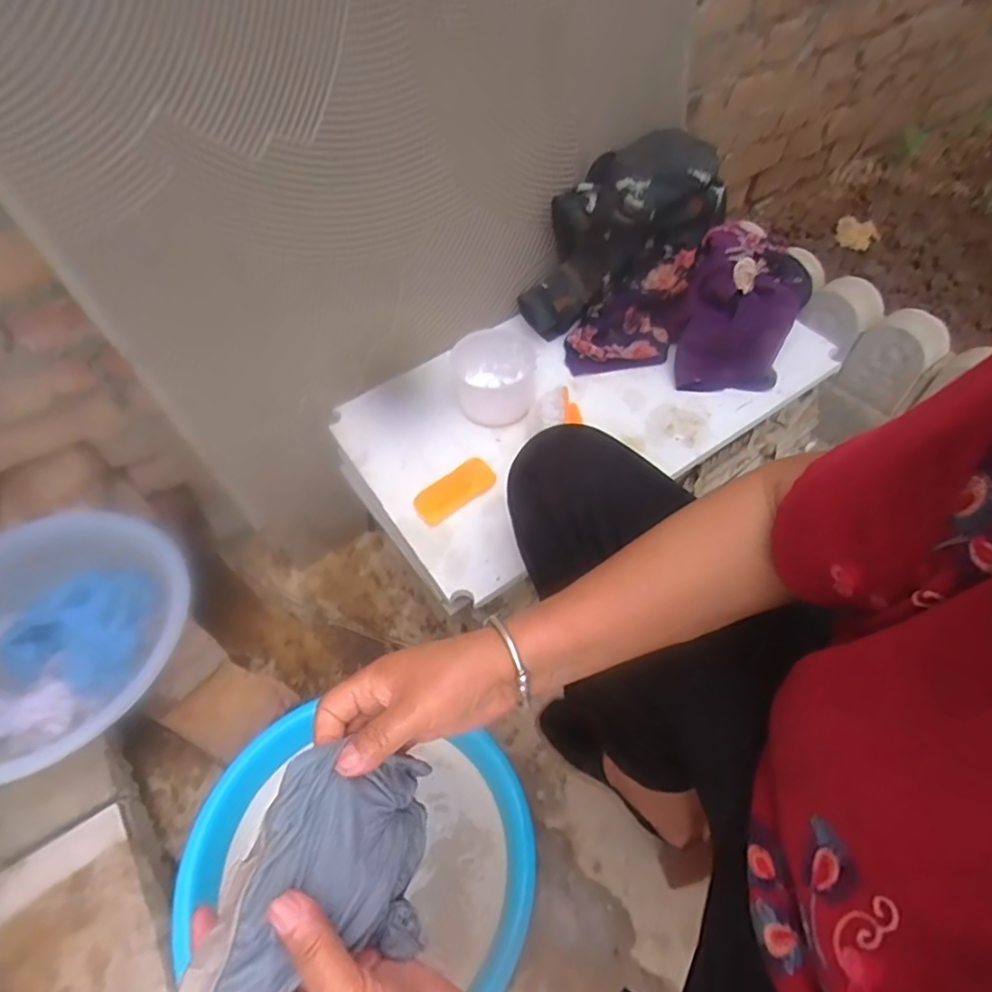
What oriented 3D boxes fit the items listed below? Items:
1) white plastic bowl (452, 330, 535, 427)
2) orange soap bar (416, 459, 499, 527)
[{"bbox_3d":[-0.004,-0.151,0.769,0.111,0.069,0.112,2,53,2],"label":"white plastic bowl"},{"bbox_3d":[-0.047,-0.006,0.704,0.100,0.024,0.038,-33,60,-22],"label":"orange soap bar"}]

